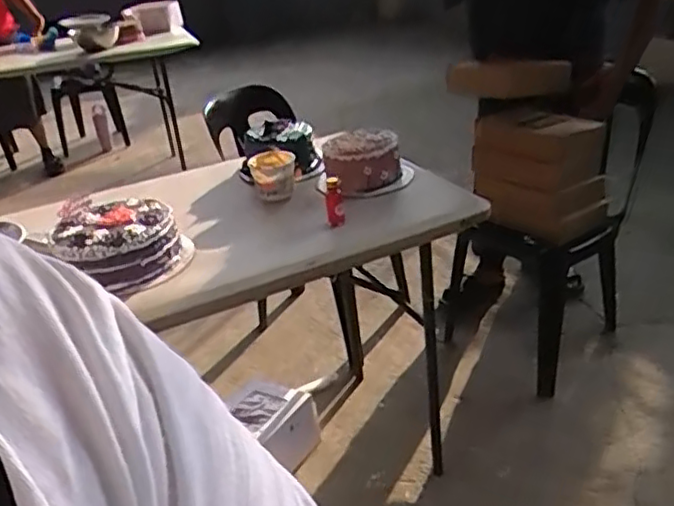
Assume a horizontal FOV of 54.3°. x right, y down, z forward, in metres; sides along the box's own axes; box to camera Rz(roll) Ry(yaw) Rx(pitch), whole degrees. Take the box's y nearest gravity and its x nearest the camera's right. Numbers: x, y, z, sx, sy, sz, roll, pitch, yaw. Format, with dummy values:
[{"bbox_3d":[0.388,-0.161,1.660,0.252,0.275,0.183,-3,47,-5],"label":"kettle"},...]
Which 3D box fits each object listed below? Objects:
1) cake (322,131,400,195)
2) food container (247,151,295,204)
[{"bbox_3d":[0.050,-0.187,1.348,0.151,0.092,0.168,-1,30,-2],"label":"cake"},{"bbox_3d":[-0.129,-0.149,1.319,0.090,0.095,0.087,-4,30,-6],"label":"food container"}]

